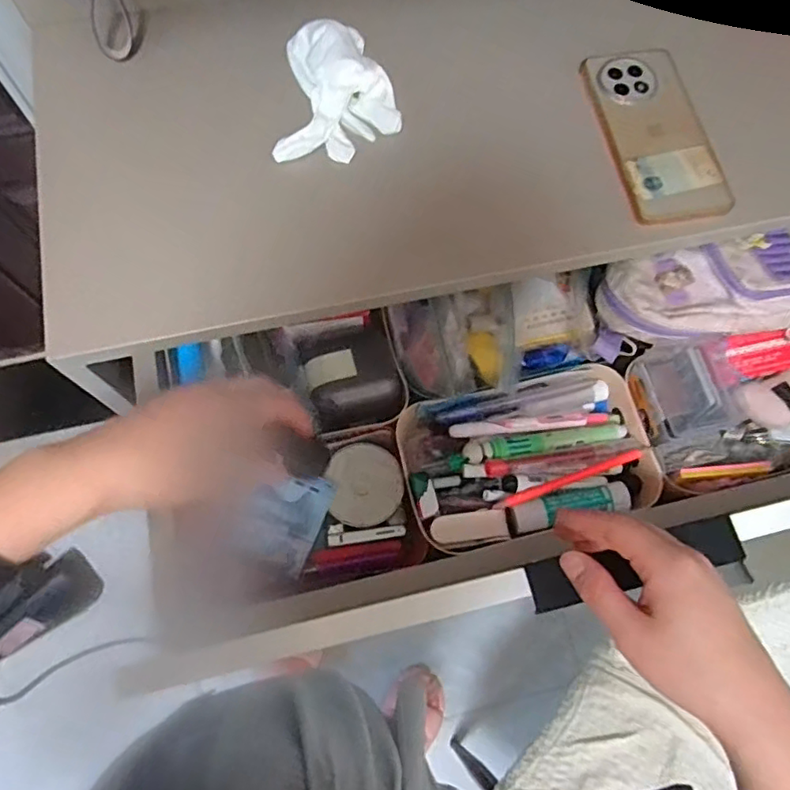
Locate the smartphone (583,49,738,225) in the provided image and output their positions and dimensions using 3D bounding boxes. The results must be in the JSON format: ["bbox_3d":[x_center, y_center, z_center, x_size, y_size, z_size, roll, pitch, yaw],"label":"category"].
[{"bbox_3d":[0.209,-0.211,0.479,0.078,0.015,0.164,-8,71,-5],"label":"smartphone"}]

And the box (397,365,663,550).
[{"bbox_3d":[0.114,0.055,0.524,0.210,0.065,0.131,-11,71,-6],"label":"box"}]

